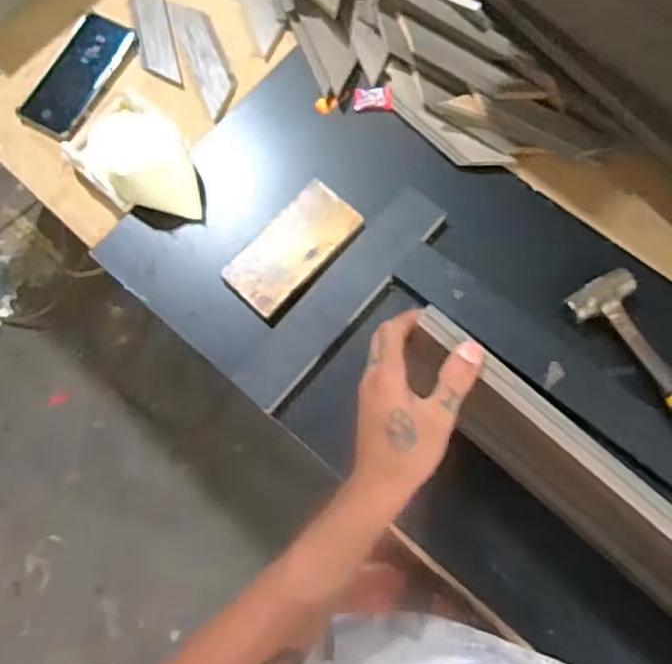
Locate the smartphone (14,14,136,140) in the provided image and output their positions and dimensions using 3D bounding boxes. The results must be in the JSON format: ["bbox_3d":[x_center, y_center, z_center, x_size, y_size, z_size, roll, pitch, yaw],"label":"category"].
[{"bbox_3d":[-0.320,-0.319,0.773,0.093,0.012,0.165,26,82,14],"label":"smartphone"}]

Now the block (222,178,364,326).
[{"bbox_3d":[-0.046,-0.092,0.679,0.078,0.033,0.157,42,83,13],"label":"block"}]

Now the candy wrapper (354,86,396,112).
[{"bbox_3d":[0.042,-0.274,0.735,0.045,0.006,0.029,-1,87,8],"label":"candy wrapper"}]

